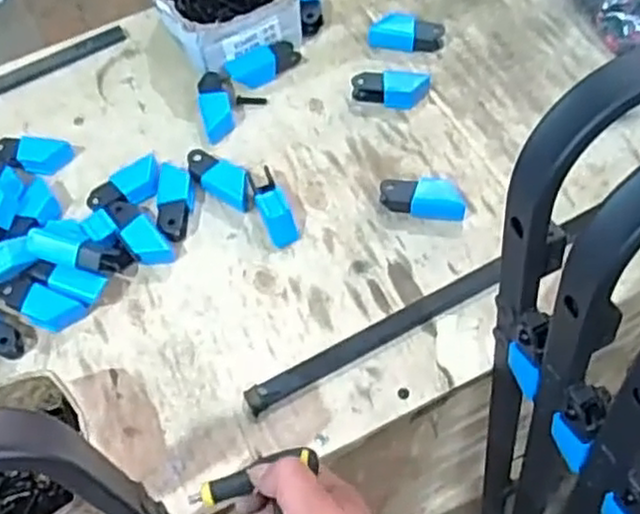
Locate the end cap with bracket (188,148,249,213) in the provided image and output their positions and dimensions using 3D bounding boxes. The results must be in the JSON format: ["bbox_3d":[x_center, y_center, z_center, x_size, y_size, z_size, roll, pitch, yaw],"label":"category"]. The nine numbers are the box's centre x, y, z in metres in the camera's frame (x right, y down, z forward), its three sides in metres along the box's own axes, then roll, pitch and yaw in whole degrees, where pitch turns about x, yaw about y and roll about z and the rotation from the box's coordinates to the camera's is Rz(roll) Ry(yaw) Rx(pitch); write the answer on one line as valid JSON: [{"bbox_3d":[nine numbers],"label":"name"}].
[{"bbox_3d":[-0.107,-0.081,0.771,0.081,0.028,0.037,24,65,17],"label":"end cap with bracket"}]

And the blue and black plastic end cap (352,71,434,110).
[{"bbox_3d":[0.081,-0.191,0.817,0.087,0.025,0.034,1,61,5],"label":"blue and black plastic end cap"}]

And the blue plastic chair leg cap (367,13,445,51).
[{"bbox_3d":[0.103,-0.270,0.860,0.087,0.026,0.043,13,63,11],"label":"blue plastic chair leg cap"}]

